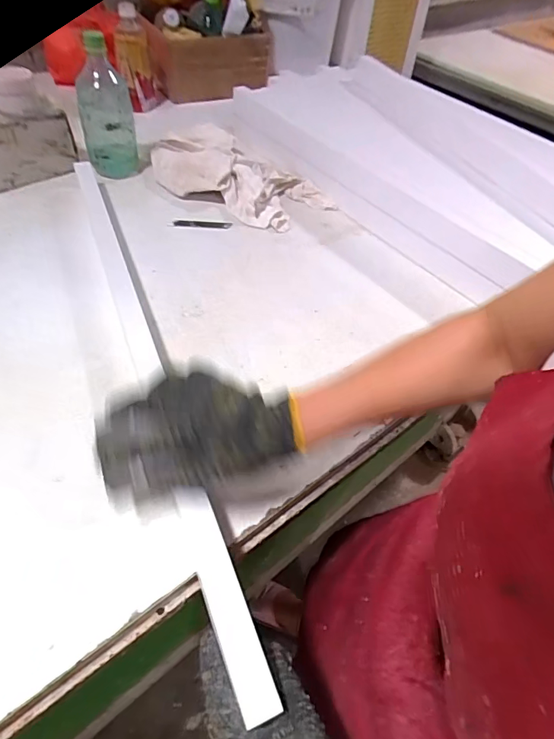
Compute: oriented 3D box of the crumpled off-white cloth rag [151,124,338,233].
[{"bbox_3d":[-0.082,-0.363,0.840,0.349,0.049,0.208,37,56,25],"label":"crumpled off-white cloth rag"}]

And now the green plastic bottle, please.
[{"bbox_3d":[-0.306,-0.466,0.815,0.089,0.196,0.073,-13,51,-16],"label":"green plastic bottle"}]

